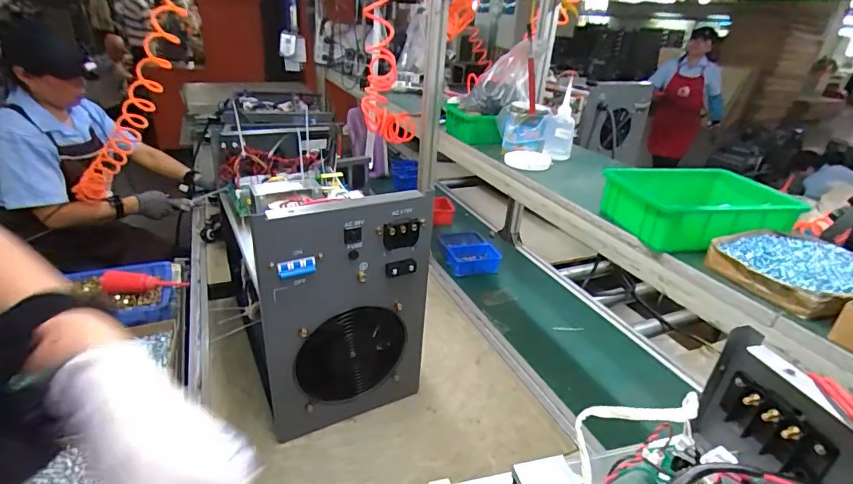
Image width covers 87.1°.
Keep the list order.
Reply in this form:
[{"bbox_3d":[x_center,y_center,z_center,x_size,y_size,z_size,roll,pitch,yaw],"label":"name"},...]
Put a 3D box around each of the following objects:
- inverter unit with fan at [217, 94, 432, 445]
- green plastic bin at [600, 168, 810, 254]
[{"bbox_3d":[-0.245,0.041,0.927,0.284,0.440,0.503,-10,29,-27],"label":"inverter unit with fan"},{"bbox_3d":[0.426,-0.052,0.710,0.249,0.075,0.175,0,28,-8],"label":"green plastic bin"}]

